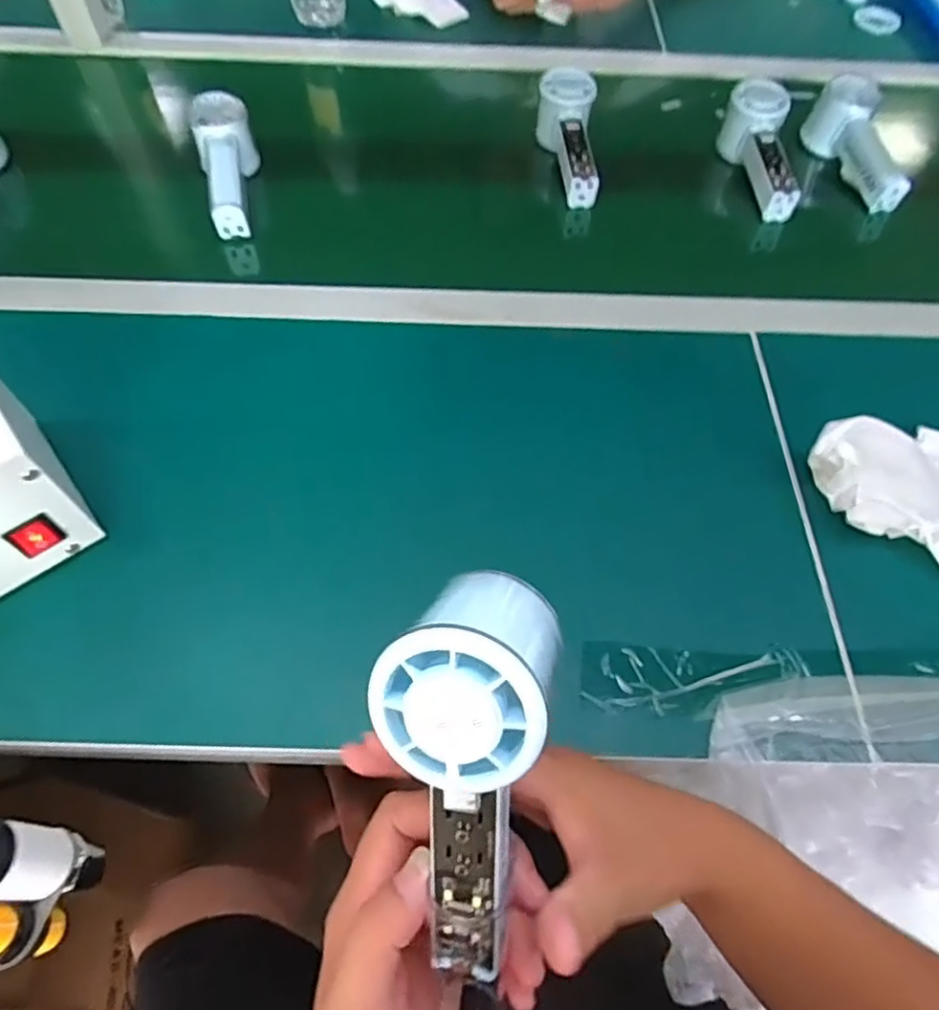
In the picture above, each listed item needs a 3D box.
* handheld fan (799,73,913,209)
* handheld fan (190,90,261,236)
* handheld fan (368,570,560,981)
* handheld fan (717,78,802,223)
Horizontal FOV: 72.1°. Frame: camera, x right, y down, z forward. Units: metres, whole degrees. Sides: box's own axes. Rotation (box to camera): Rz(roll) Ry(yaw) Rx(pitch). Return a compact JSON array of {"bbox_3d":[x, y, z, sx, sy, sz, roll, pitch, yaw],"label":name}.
[{"bbox_3d":[0.396,-0.365,0.656,0.049,0.059,0.162,-2,59,-3],"label":"handheld fan"},{"bbox_3d":[-0.232,-0.316,0.607,0.058,0.072,0.138,-9,60,-7],"label":"handheld fan"},{"bbox_3d":[0.002,0.105,0.230,0.065,0.147,0.051,-1,15,-3],"label":"handheld fan"},{"bbox_3d":[0.297,-0.350,0.652,0.052,0.063,0.158,-5,73,-5],"label":"handheld fan"}]

